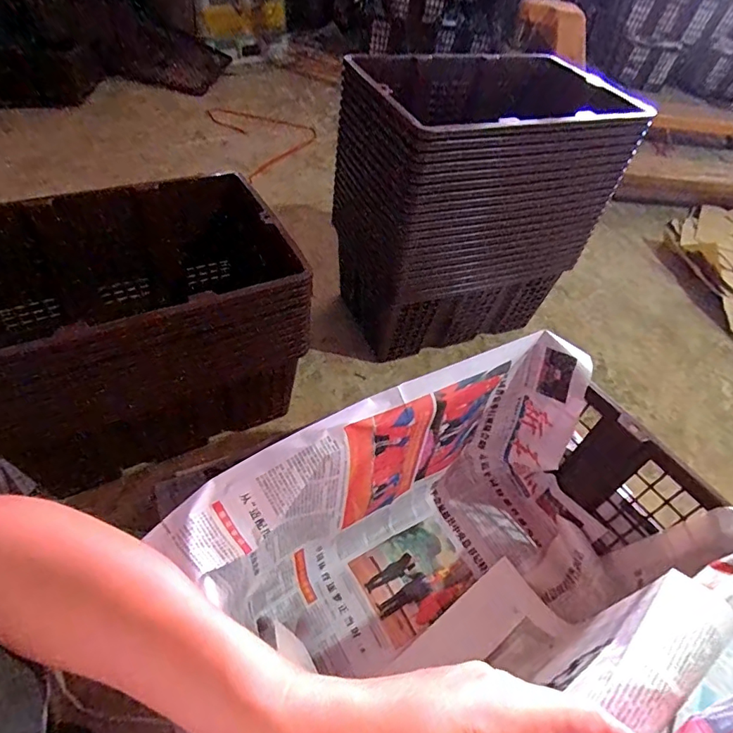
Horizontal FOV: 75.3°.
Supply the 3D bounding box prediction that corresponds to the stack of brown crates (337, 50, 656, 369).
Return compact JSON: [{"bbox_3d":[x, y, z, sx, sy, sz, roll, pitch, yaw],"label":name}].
[{"bbox_3d":[0.197,-0.306,0.959,0.461,0.466,0.336,-20,55,-23],"label":"stack of brown crates"}]

